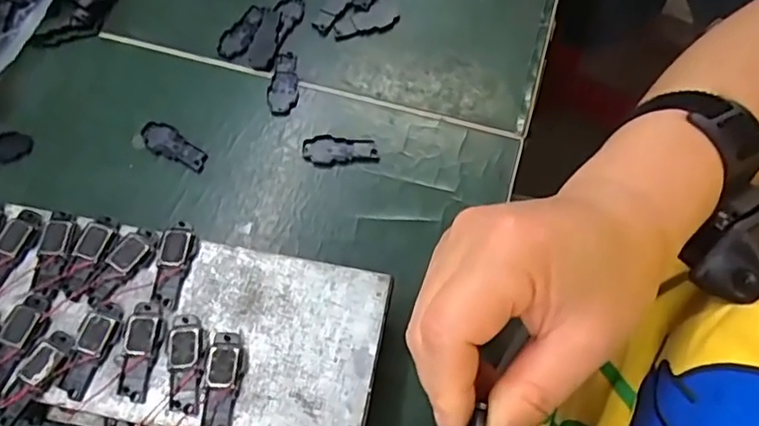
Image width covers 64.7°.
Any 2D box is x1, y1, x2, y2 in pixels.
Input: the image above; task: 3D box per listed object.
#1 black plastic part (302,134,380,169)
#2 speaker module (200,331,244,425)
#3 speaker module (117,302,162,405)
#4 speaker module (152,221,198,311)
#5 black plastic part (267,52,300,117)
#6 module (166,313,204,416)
[{"bbox_3d":[-0.021,-0.033,0.312,0.039,0.004,0.017,-1,66,0],"label":"black plastic part"},{"bbox_3d":[-0.063,0.067,0.240,0.014,0.006,0.039,5,66,3],"label":"speaker module"},{"bbox_3d":[-0.098,0.056,0.244,0.013,0.004,0.039,2,66,2],"label":"speaker module"},{"bbox_3d":[-0.090,0.022,0.259,0.014,0.005,0.038,11,67,5],"label":"speaker module"},{"bbox_3d":[-0.052,-0.072,0.331,0.017,0.004,0.040,7,66,4],"label":"black plastic part"},{"bbox_3d":[-0.079,0.060,0.242,0.014,0.004,0.040,-3,66,-1],"label":"module"}]

